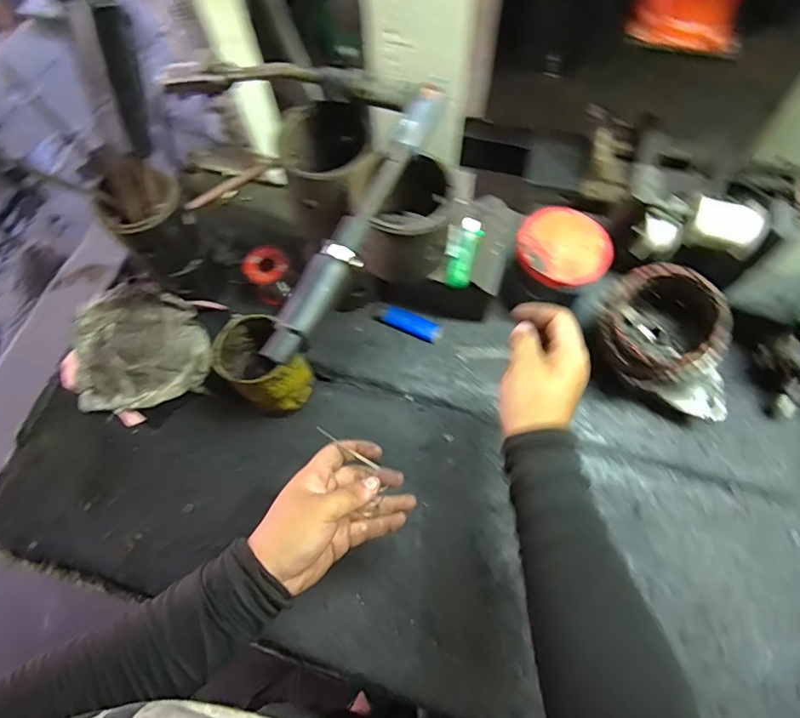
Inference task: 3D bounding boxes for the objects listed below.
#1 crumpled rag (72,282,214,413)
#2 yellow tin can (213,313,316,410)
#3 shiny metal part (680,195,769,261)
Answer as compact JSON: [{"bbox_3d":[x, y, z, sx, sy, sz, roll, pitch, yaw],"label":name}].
[{"bbox_3d":[-0.316,-0.019,0.618,0.162,0.047,0.161,-15,67,-5],"label":"crumpled rag"},{"bbox_3d":[-0.143,0.012,0.551,0.075,0.117,0.074,-1,66,1],"label":"yellow tin can"},{"bbox_3d":[0.339,-0.137,0.531,0.069,0.030,0.049,20,106,11],"label":"shiny metal part"}]

